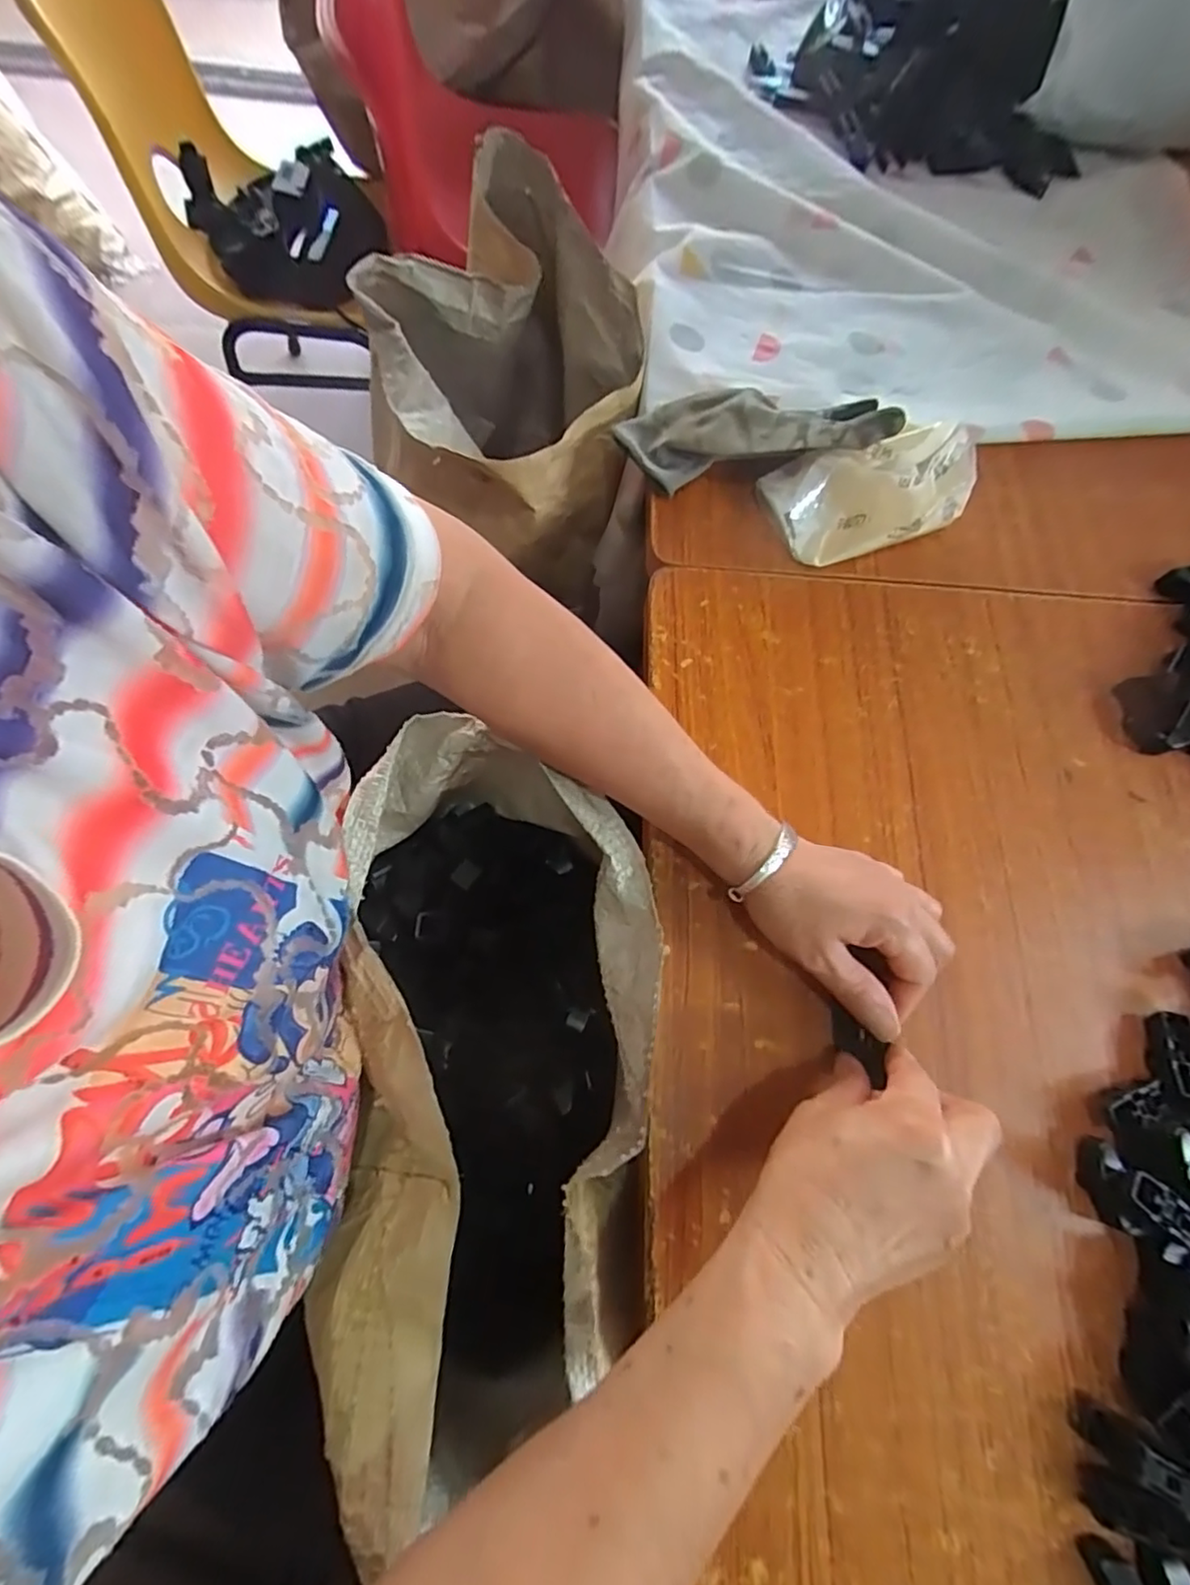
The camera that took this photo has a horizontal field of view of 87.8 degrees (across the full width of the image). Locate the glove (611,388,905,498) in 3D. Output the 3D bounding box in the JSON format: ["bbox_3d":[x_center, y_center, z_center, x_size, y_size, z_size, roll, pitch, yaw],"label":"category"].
[{"bbox_3d":[0.117,-0.272,0.472,0.204,0.030,0.075,7,70,18],"label":"glove"}]

